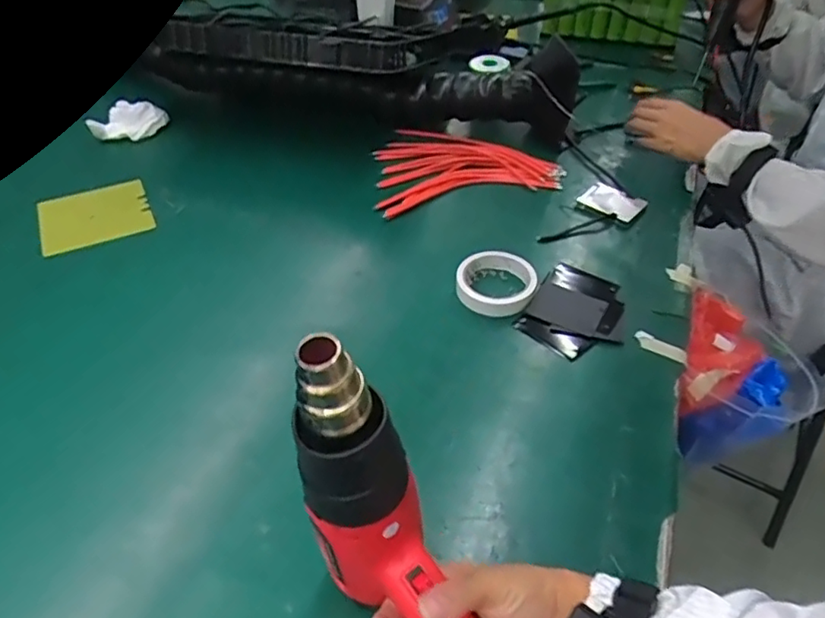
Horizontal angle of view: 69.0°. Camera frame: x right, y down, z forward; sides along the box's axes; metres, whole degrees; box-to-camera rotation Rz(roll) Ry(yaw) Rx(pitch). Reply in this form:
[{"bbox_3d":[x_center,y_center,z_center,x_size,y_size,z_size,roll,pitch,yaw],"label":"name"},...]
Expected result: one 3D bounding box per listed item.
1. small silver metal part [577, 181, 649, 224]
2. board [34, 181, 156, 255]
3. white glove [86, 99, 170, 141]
[{"bbox_3d":[0.267,-0.143,0.798,0.076,0.009,0.050,34,75,29],"label":"small silver metal part"},{"bbox_3d":[-0.436,-0.129,0.824,0.138,0.005,0.113,-19,54,-16],"label":"board"},{"bbox_3d":[-0.451,-0.299,0.957,0.112,0.024,0.067,-3,80,-8],"label":"white glove"}]

